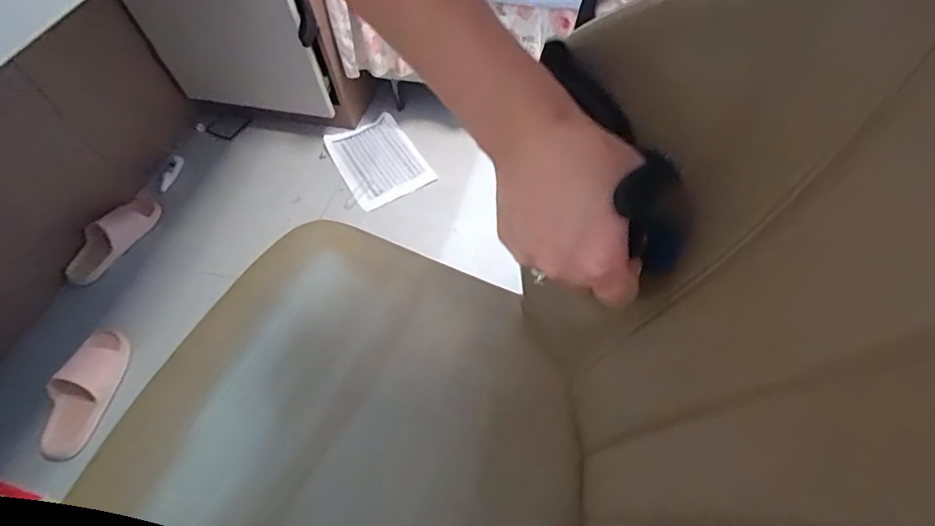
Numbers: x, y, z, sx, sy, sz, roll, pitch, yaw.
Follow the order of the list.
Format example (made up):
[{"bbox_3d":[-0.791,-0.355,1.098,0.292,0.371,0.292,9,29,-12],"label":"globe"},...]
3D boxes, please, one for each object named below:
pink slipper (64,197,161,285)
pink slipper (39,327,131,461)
[{"bbox_3d":[-0.884,-0.063,1.159,0.057,0.101,0.265,-10,45,51],"label":"pink slipper"},{"bbox_3d":[-0.770,0.255,0.934,0.105,0.070,0.255,30,56,-29],"label":"pink slipper"}]

